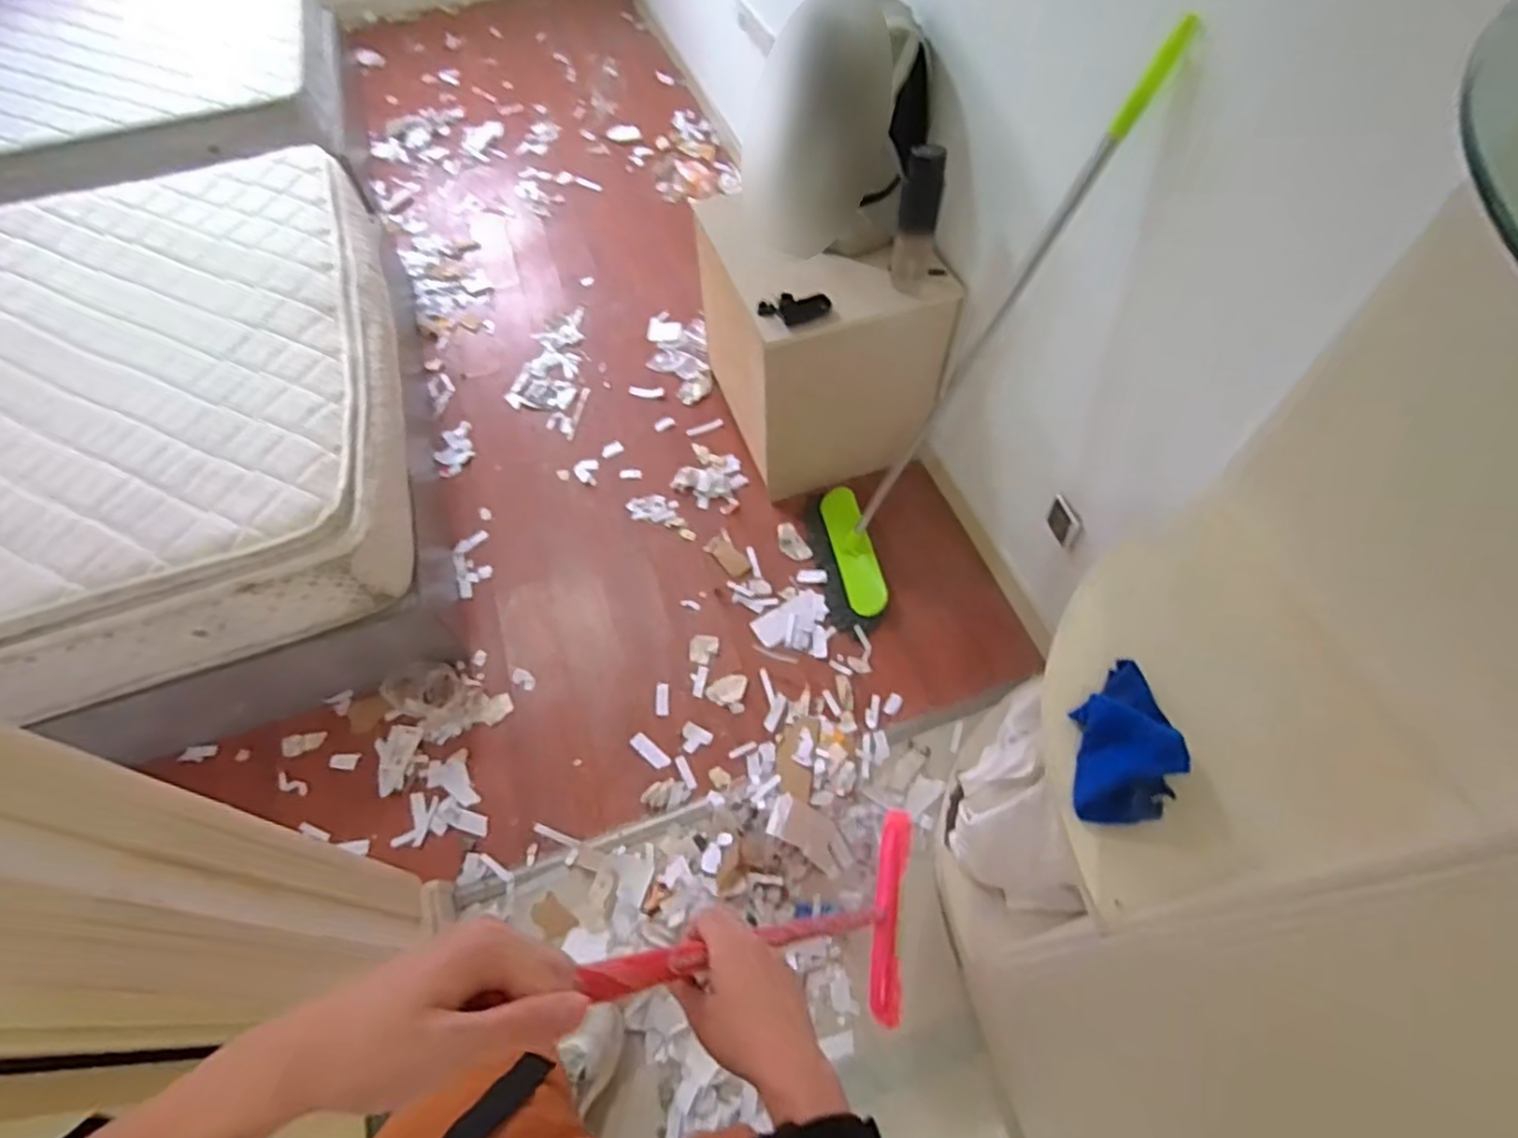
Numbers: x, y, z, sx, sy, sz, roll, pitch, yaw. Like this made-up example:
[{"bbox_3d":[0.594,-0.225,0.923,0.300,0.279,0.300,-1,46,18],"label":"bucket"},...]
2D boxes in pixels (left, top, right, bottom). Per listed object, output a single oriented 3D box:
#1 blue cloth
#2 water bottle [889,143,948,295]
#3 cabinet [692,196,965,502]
[{"bbox_3d":[0.419,0.184,0.795,0.109,0.072,0.204,9,59,7],"label":"blue cloth"},{"bbox_3d":[0.319,-0.701,1.417,0.078,0.270,0.089,9,59,7],"label":"water bottle"},{"bbox_3d":[0.154,-0.577,1.788,0.451,0.523,0.527,-19,60,-10],"label":"cabinet"}]

